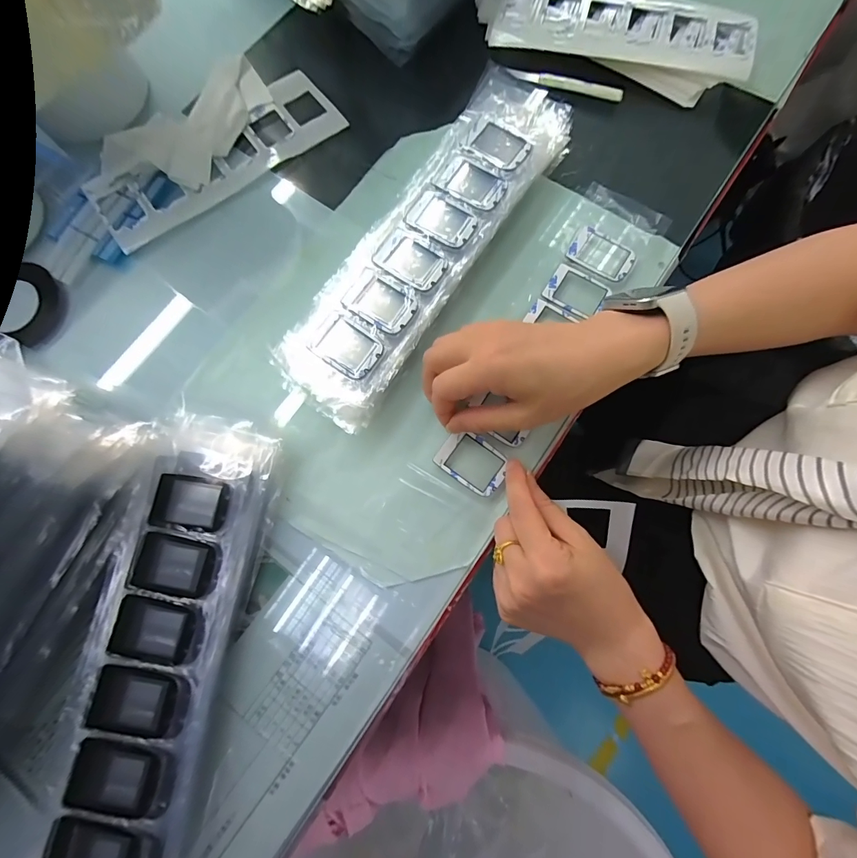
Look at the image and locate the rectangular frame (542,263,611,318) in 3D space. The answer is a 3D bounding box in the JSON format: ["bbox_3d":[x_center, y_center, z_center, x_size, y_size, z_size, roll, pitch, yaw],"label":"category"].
[{"bbox_3d":[0.123,-0.114,0.321,0.049,0.004,0.038,29,80,7],"label":"rectangular frame"}]

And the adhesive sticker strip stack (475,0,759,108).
[{"bbox_3d":[0.173,-0.386,0.367,0.250,0.015,0.112,23,80,6],"label":"adhesive sticker strip stack"}]

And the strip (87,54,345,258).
[{"bbox_3d":[-0.208,-0.270,0.356,0.228,0.014,0.126,-38,80,-6],"label":"strip"}]

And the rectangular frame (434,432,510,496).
[{"bbox_3d":[0.033,0.024,0.291,0.052,0.006,0.037,35,81,8],"label":"rectangular frame"}]

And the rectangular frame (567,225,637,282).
[{"bbox_3d":[0.146,-0.148,0.328,0.052,0.004,0.036,31,81,8],"label":"rectangular frame"}]

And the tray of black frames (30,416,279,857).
[{"bbox_3d":[-0.172,0.147,0.261,0.090,0.033,0.304,11,79,4],"label":"tray of black frames"}]

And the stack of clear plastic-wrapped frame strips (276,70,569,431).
[{"bbox_3d":[0.001,-0.148,0.316,0.088,0.034,0.315,33,81,8],"label":"stack of clear plastic-wrapped frame strips"}]

